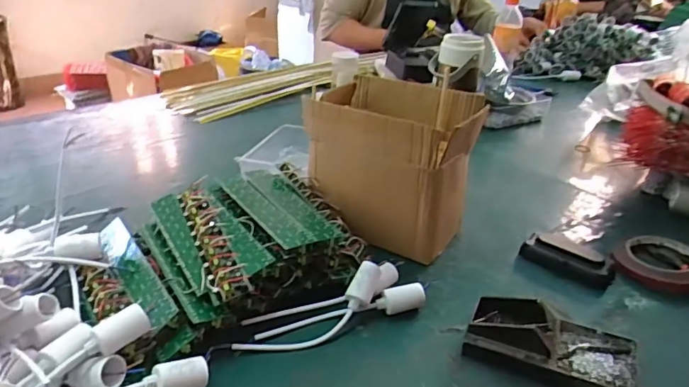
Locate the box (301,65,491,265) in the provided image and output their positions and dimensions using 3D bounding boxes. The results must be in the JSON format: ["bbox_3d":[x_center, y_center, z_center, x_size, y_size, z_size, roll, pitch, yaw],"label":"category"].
[{"bbox_3d":[0.066,-0.041,0.677,0.203,0.174,0.152,18,32,25],"label":"box"}]

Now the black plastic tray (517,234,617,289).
[{"bbox_3d":[0.281,0.078,0.636,0.108,0.022,0.044,28,41,34],"label":"black plastic tray"}]

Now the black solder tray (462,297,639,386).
[{"bbox_3d":[0.206,0.147,0.505,0.157,0.041,0.087,16,32,23],"label":"black solder tray"}]

